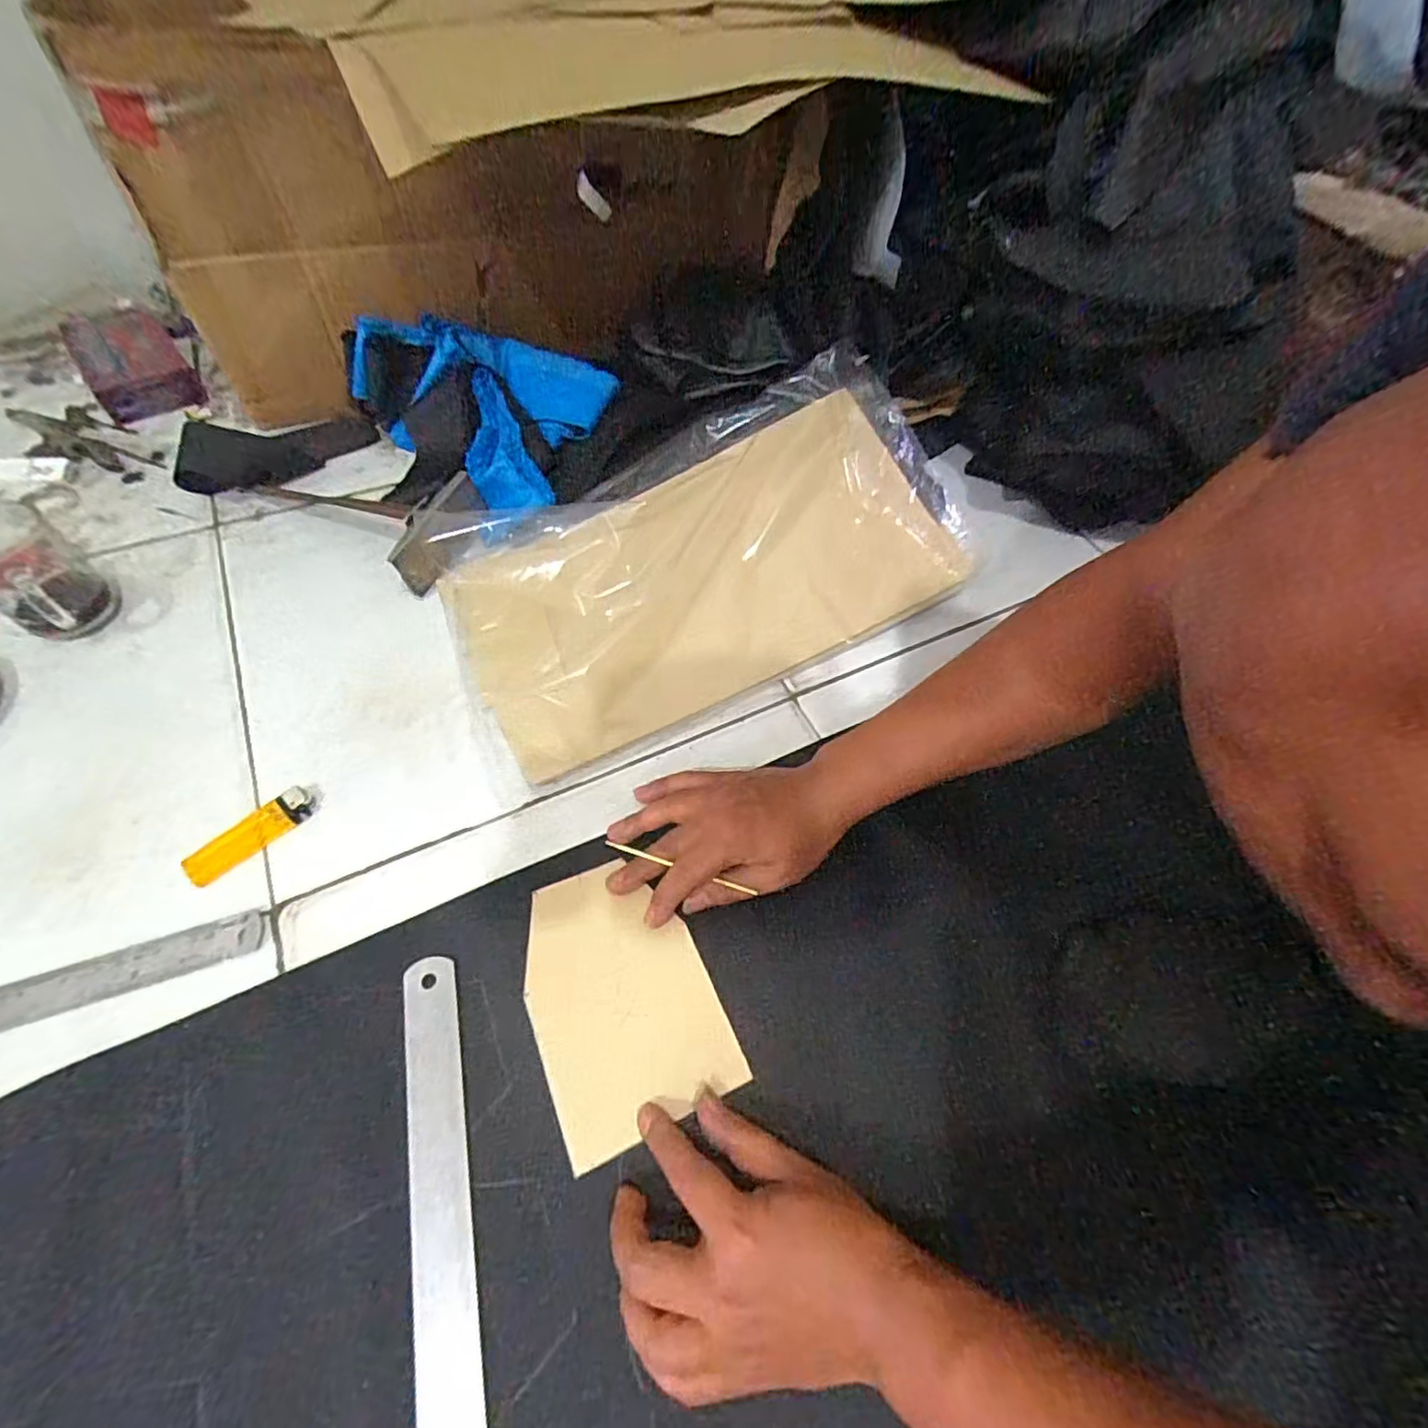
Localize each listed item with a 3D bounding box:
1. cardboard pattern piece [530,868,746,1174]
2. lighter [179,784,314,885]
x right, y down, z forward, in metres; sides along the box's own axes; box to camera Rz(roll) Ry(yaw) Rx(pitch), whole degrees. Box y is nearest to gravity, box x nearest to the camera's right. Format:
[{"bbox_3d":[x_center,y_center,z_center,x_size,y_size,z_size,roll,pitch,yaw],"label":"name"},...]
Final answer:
[{"bbox_3d":[-0.060,0.174,0.393,0.107,0.007,0.155,-20,61,-18],"label":"cardboard pattern piece"},{"bbox_3d":[-0.317,0.083,0.427,0.020,0.017,0.080,41,63,19],"label":"lighter"}]

